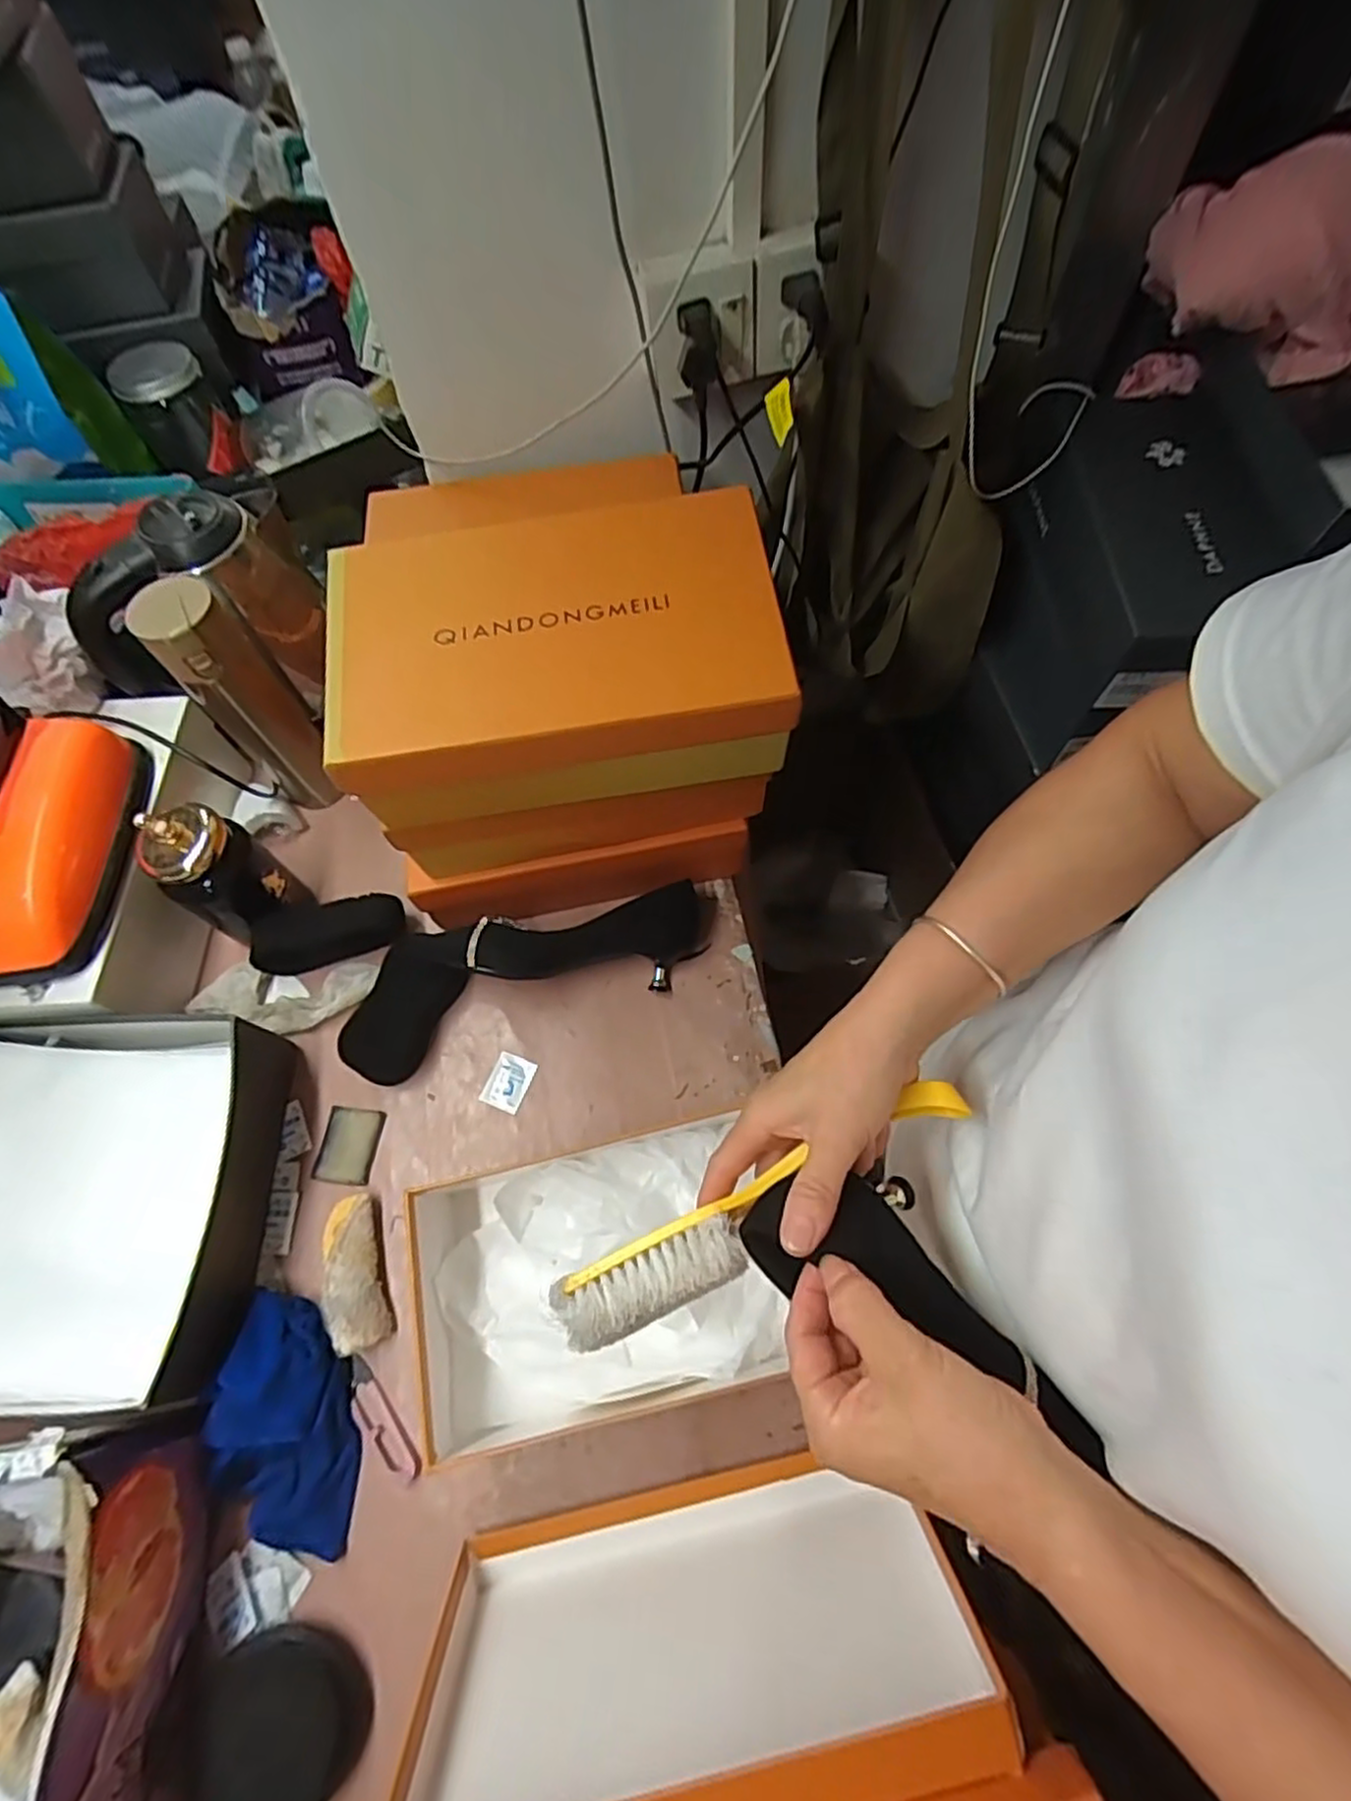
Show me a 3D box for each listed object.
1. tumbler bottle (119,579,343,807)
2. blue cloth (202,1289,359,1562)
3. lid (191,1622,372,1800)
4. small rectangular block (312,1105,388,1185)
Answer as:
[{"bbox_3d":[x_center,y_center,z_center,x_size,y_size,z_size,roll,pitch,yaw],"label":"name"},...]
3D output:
[{"bbox_3d":[-0.375,-0.173,0.662,0.072,0.238,0.059,-41,70,-15],"label":"tumbler bottle"},{"bbox_3d":[-0.272,0.360,0.507,0.086,0.054,0.164,-8,65,-1],"label":"blue cloth"},{"bbox_3d":[-0.245,0.508,0.452,0.094,0.018,0.085,39,73,18],"label":"lid"},{"bbox_3d":[-0.270,0.202,0.610,0.047,0.004,0.059,5,66,5],"label":"small rectangular block"}]

